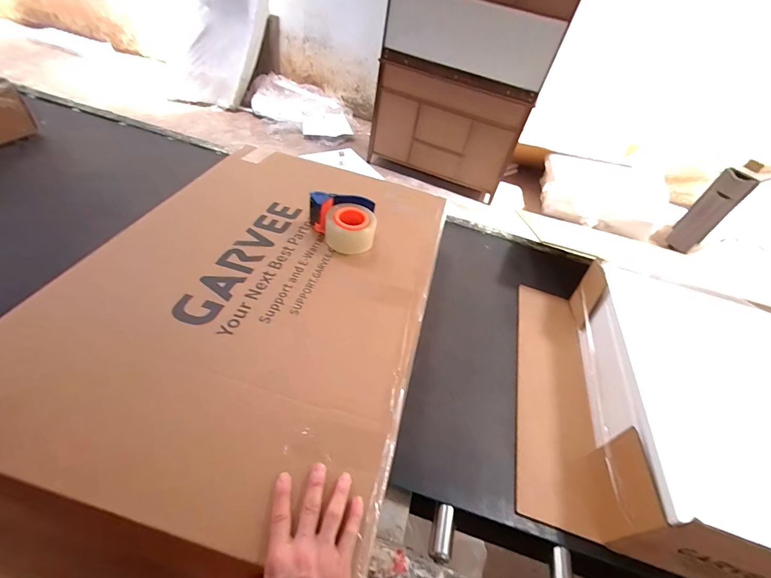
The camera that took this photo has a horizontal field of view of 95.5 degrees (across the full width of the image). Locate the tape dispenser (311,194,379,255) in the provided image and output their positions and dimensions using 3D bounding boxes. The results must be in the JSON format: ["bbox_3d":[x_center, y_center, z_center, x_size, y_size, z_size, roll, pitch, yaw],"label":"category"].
[{"bbox_3d":[-0.089,-0.139,0.736,0.135,0.067,0.107,3,46,-10],"label":"tape dispenser"}]

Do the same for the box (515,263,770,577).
[{"bbox_3d":[0.776,0.266,0.686,0.973,0.187,0.599,18,46,5],"label":"box"}]

